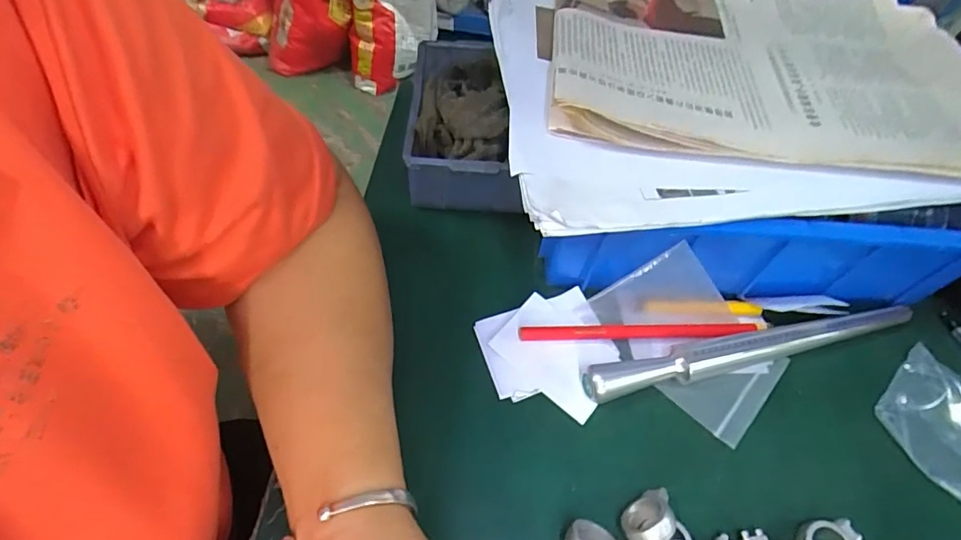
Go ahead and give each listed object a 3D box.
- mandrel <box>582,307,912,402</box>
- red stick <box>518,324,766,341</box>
[{"bbox_3d":[0.174,0.052,0.313,0.228,0.019,0.019,-8,57,-11],"label":"mandrel"},{"bbox_3d":[0.105,0.040,0.318,0.159,0.009,0.011,1,55,-5],"label":"red stick"}]

